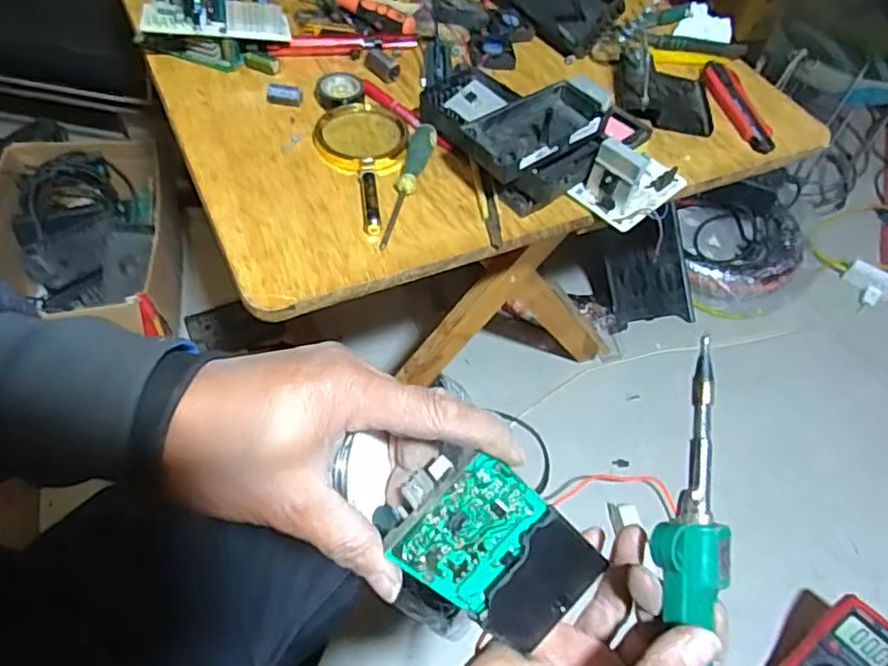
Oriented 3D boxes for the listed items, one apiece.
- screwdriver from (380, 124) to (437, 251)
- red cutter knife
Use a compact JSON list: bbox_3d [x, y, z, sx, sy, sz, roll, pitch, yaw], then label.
[{"bbox_3d":[-0.033,-0.138,0.585,0.024,0.028,0.145,11,53,3],"label":"screwdriver"},{"bbox_3d":[0.328,-0.256,0.714,0.036,0.020,0.154,-6,55,-10],"label":"red cutter knife"}]

